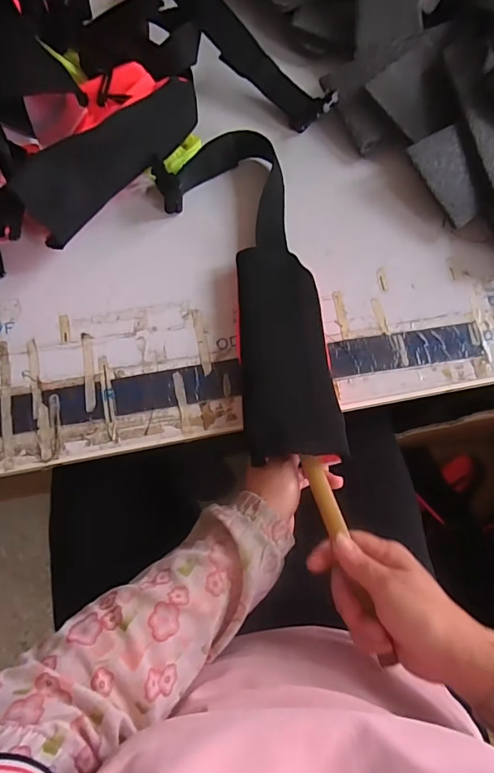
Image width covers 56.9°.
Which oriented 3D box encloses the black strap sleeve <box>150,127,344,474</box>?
[{"bbox_3d":[0.003,-0.111,0.467,0.125,0.042,0.378,-13,73,-5],"label":"black strap sleeve"}]

